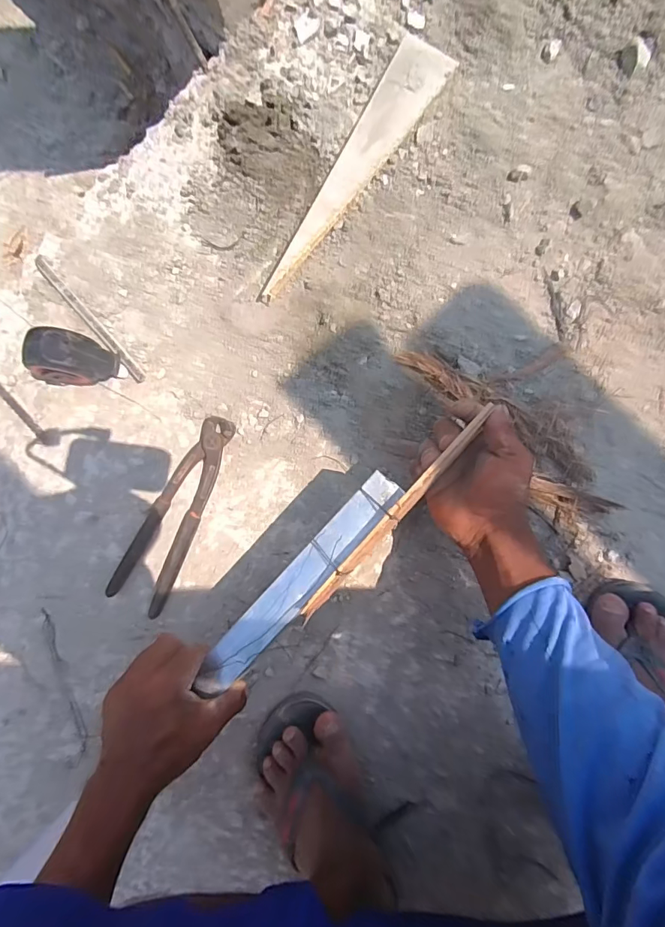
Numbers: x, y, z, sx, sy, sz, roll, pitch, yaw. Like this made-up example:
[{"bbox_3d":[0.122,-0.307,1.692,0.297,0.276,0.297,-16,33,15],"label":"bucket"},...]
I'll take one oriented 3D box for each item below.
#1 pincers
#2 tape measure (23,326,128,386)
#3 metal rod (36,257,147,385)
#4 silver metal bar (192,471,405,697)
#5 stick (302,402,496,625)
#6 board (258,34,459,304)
[{"bbox_3d":[-0.163,0.054,0.484,0.061,0.019,0.218,29,91,3],"label":"pincers"},{"bbox_3d":[-0.266,-0.107,0.465,0.078,0.073,0.047,1,89,3],"label":"tape measure"},{"bbox_3d":[-0.266,-0.159,0.494,0.011,0.009,0.179,-41,88,1],"label":"metal rod"},{"bbox_3d":[-0.029,0.104,0.391,0.033,0.011,0.233,42,91,2],"label":"silver metal bar"},{"bbox_3d":[0.054,0.041,0.377,0.013,0.010,0.231,42,91,2],"label":"stick"},{"bbox_3d":[0.024,-0.305,0.480,0.056,0.022,0.313,31,91,3],"label":"board"}]

